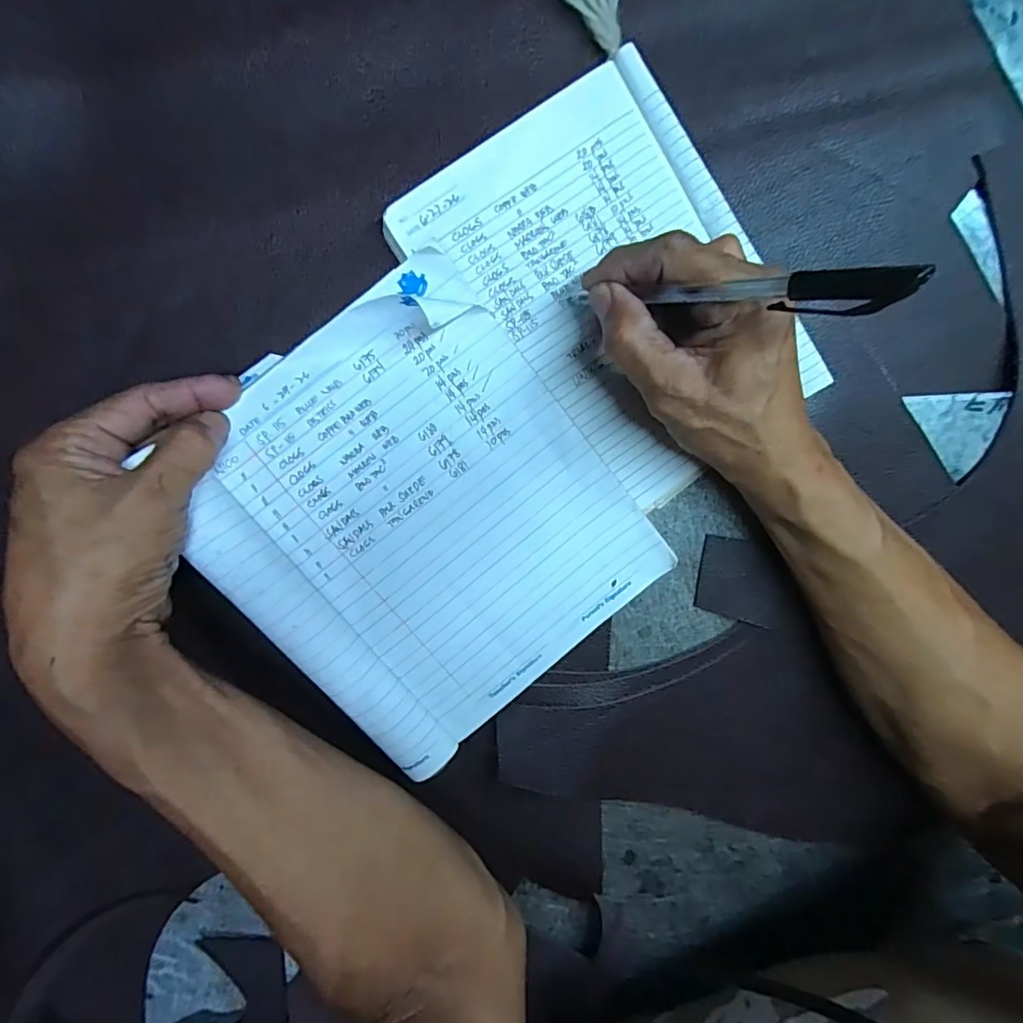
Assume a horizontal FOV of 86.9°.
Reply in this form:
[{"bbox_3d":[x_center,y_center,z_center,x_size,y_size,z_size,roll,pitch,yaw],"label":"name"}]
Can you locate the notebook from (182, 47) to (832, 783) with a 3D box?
[{"bbox_3d":[-0.001,-0.042,0.270,0.315,0.028,0.220,-40,100,-1],"label":"notebook"}]

